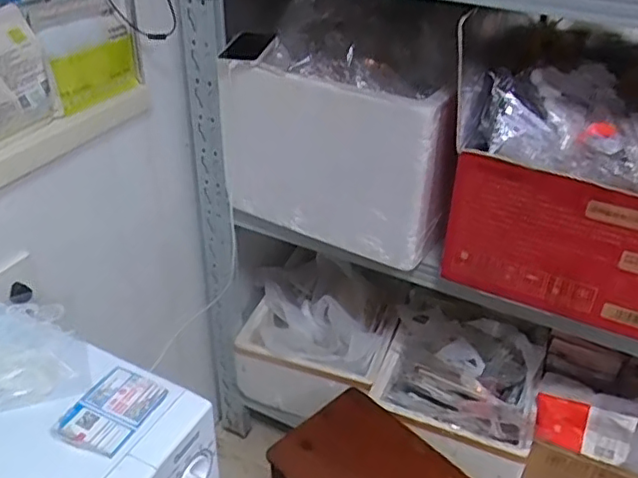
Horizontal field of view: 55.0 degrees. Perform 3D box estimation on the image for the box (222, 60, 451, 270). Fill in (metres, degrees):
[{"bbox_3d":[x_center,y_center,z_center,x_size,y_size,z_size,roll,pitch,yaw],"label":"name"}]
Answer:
[{"bbox_3d":[0.018,-0.148,1.122,0.433,0.313,0.117,21,39,24],"label":"box"}]

